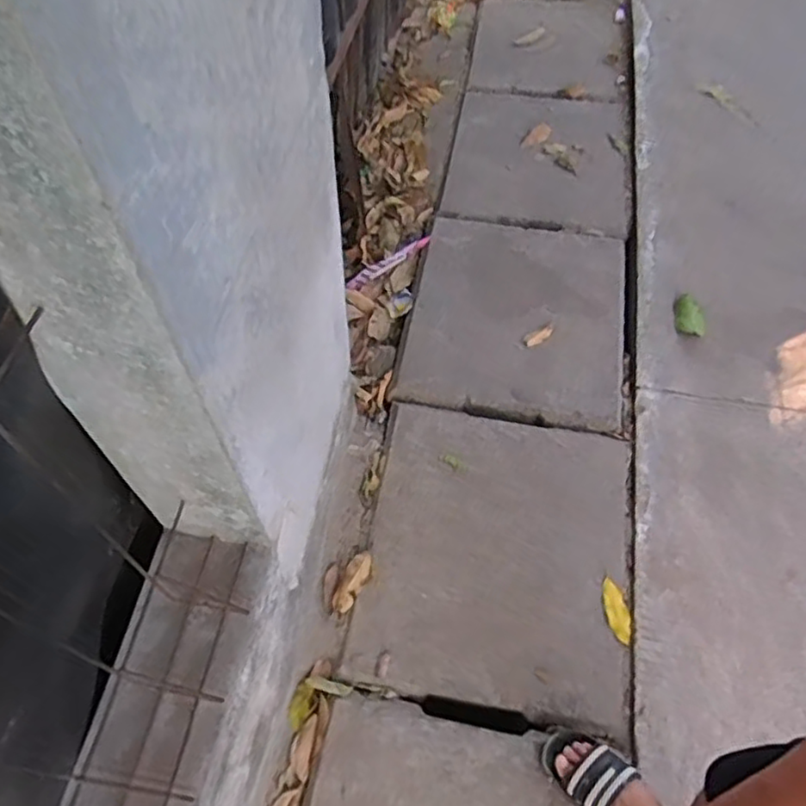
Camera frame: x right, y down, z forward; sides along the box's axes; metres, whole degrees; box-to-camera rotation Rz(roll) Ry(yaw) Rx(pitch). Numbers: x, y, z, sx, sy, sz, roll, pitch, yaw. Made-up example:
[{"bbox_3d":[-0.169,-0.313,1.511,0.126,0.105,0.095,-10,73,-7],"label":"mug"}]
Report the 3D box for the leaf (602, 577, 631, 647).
[{"bbox_3d":[0.403,0.393,1.262,0.047,0.005,0.120,-10,59,-3],"label":"leaf"}]

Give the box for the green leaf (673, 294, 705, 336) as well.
[{"bbox_3d":[0.689,-0.212,1.612,0.070,0.021,0.131,7,59,8],"label":"green leaf"}]

